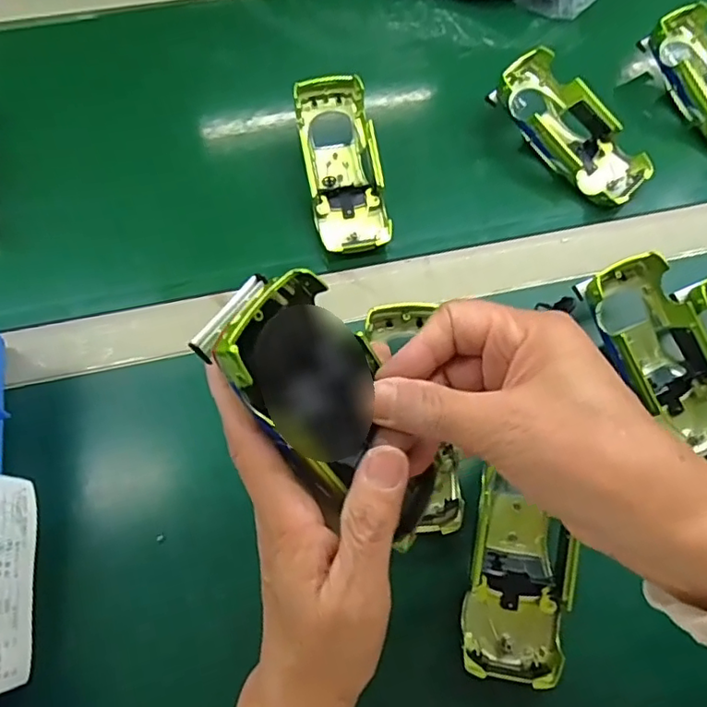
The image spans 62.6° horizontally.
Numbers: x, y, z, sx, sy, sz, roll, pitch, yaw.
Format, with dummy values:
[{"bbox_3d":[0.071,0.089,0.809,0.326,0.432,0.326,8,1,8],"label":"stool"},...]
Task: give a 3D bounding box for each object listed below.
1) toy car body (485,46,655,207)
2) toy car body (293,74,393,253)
[{"bbox_3d":[0.166,-0.170,0.449,0.057,0.032,0.130,-40,86,-18],"label":"toy car body"},{"bbox_3d":[-0.007,-0.138,0.435,0.055,0.031,0.134,-10,79,-6],"label":"toy car body"}]

